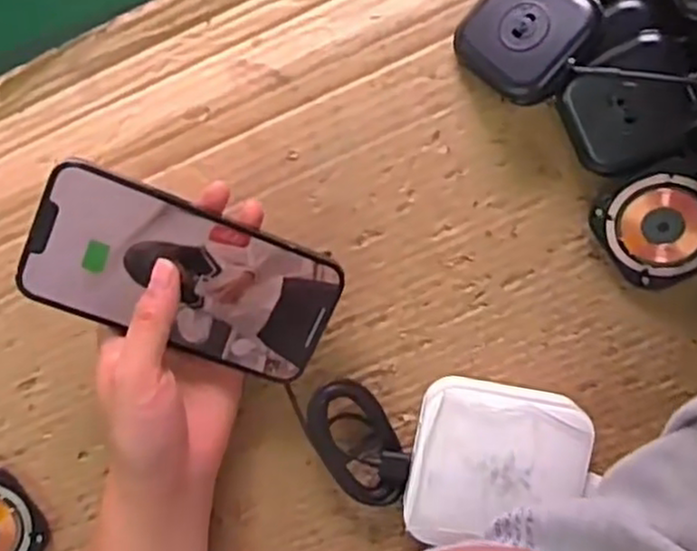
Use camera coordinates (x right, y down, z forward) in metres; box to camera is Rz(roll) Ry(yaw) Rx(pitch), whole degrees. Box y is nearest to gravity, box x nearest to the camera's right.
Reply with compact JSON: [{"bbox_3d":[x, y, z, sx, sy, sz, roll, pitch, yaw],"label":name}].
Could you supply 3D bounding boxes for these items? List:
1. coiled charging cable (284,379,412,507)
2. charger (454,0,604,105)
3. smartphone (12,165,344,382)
[{"bbox_3d":[0.004,0.089,0.389,0.040,0.023,0.081,-30,92,7],"label":"coiled charging cable"},{"bbox_3d":[0.087,-0.119,0.347,0.058,0.014,0.058,45,104,18],"label":"charger"},{"bbox_3d":[-0.078,0.002,0.345,0.142,0.005,0.069,21,103,-16],"label":"smartphone"}]

